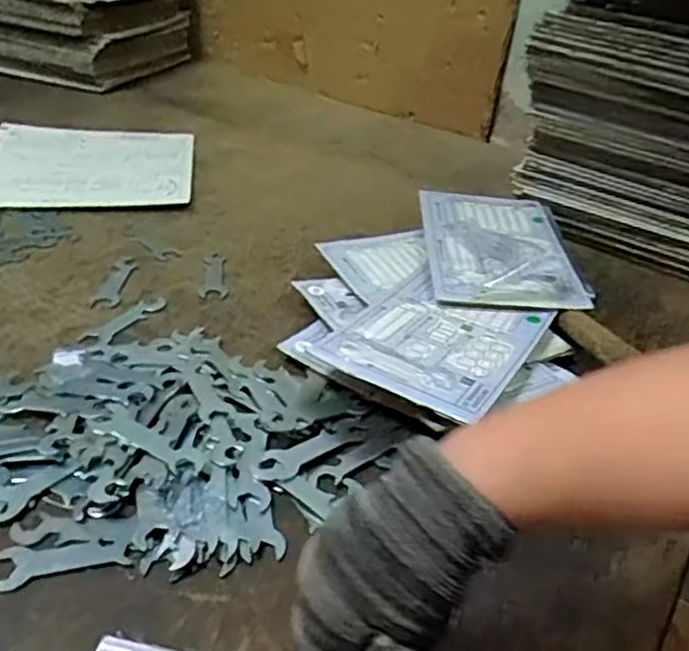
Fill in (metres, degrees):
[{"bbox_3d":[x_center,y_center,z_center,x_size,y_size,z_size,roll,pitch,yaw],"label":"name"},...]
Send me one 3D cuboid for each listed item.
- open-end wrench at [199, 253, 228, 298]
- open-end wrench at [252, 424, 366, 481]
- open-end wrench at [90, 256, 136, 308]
[{"bbox_3d":[-0.137,-0.055,0.708,0.027,0.004,0.087,-1,35,-9],"label":"open-end wrench"},{"bbox_3d":[-0.025,0.090,0.500,0.095,0.006,0.025,-25,44,-36],"label":"open-end wrench"},{"bbox_3d":[-0.234,-0.046,0.685,0.025,0.005,0.090,3,34,-2],"label":"open-end wrench"}]

